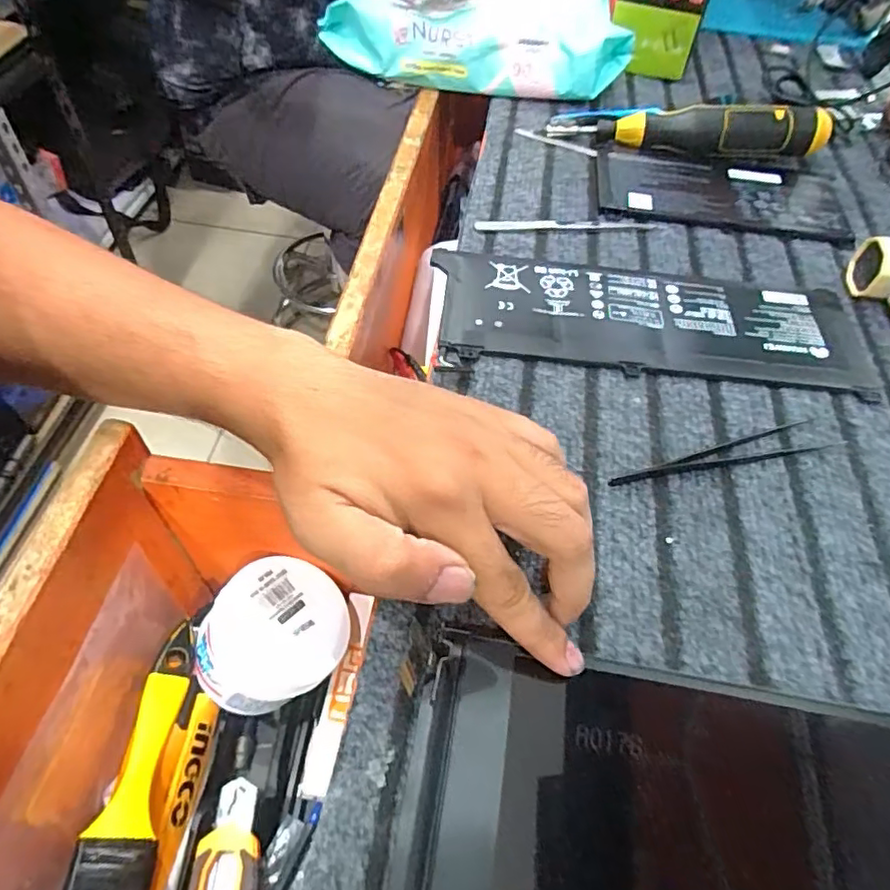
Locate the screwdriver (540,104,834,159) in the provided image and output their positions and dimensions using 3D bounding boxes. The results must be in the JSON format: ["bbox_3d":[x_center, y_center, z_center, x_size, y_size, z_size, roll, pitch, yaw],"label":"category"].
[{"bbox_3d":[0.197,-0.257,0.477,0.212,0.037,0.029,5,54,-1],"label":"screwdriver"}]

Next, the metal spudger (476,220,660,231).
[{"bbox_3d":[0.087,-0.159,0.428,0.131,0.004,0.012,-2,55,-6],"label":"metal spudger"}]

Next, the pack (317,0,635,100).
[{"bbox_3d":[0.026,-0.380,0.542,0.261,0.060,0.118,4,54,-2],"label":"pack"}]

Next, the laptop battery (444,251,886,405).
[{"bbox_3d":[0.126,-0.080,0.370,0.254,0.006,0.093,6,54,-1],"label":"laptop battery"}]

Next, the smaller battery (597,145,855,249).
[{"bbox_3d":[0.215,-0.196,0.458,0.188,0.008,0.093,7,54,0],"label":"smaller battery"}]

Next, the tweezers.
[{"bbox_3d":[0.148,0.003,0.313,0.133,0.008,0.017,-10,56,-12],"label":"tweezers"}]

